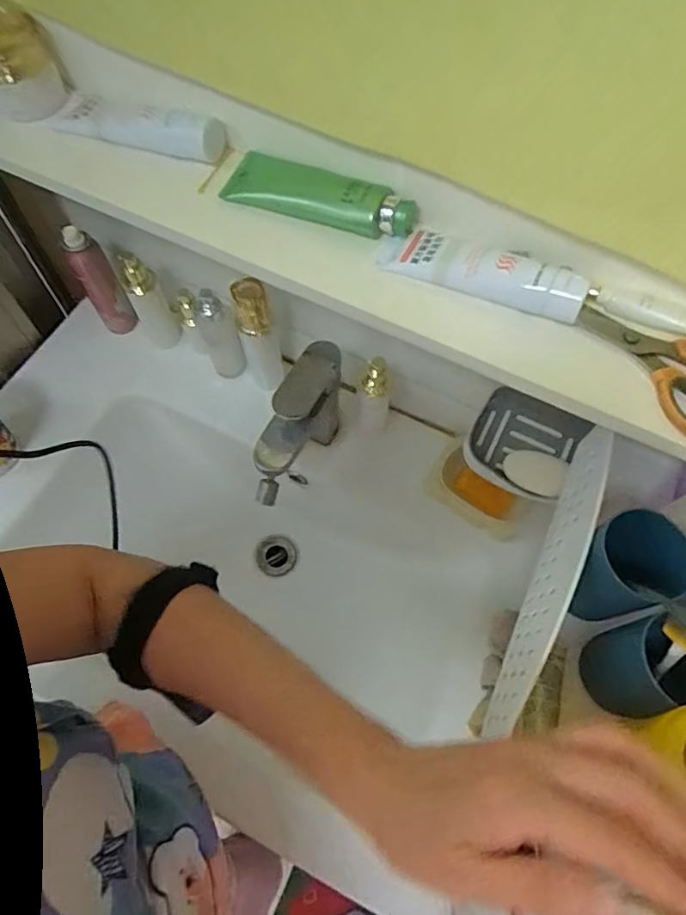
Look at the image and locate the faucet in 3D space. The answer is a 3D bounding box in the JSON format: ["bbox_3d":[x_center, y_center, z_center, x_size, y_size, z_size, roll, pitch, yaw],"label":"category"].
[{"bbox_3d":[-0.044,-0.038,0.621,0.047,0.157,0.199,28,66,9],"label":"faucet"}]

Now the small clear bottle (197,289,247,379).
[{"bbox_3d":[-0.152,-0.151,0.673,0.043,0.147,0.034,-16,67,-11],"label":"small clear bottle"}]

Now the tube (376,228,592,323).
[{"bbox_3d":[0.103,-0.145,0.404,0.153,0.041,0.043,22,65,7],"label":"tube"}]

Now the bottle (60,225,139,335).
[{"bbox_3d":[-0.306,-0.217,0.686,0.039,0.166,0.035,34,68,12],"label":"bottle"}]

